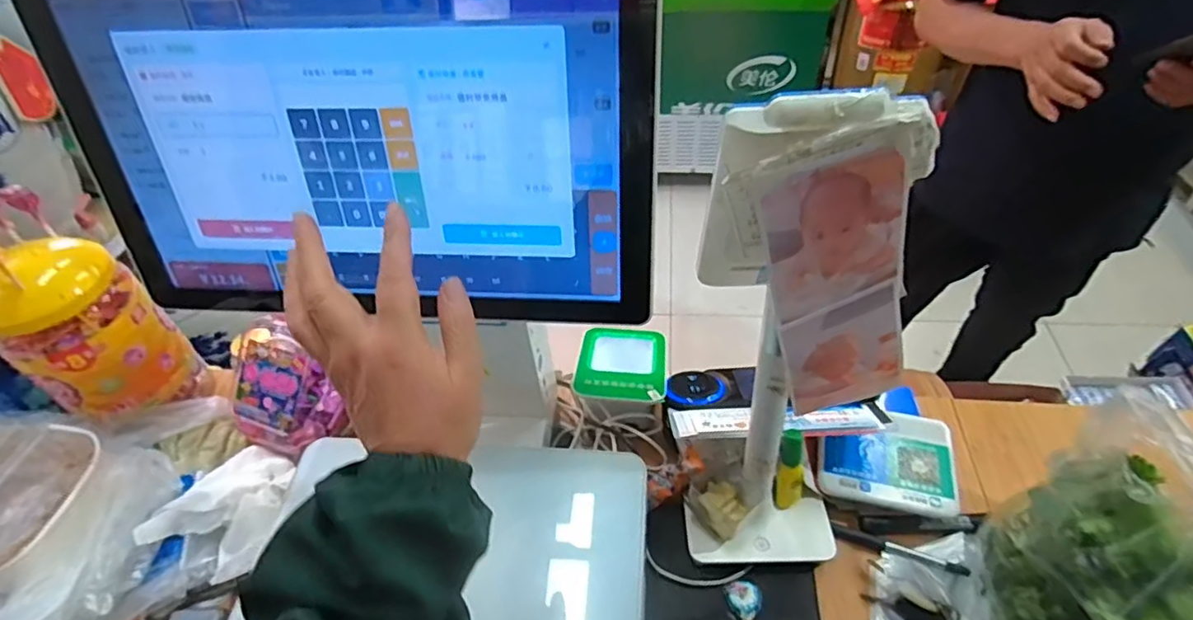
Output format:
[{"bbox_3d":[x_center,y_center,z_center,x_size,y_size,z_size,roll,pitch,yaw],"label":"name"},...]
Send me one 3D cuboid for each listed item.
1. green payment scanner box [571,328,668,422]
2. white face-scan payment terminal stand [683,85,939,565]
[{"bbox_3d":[0.035,0.077,0.741,0.100,0.083,0.123,4,48,8],"label":"green payment scanner box"},{"bbox_3d":[0.176,0.050,0.519,0.182,0.444,0.167,-1,48,3],"label":"white face-scan payment terminal stand"}]

